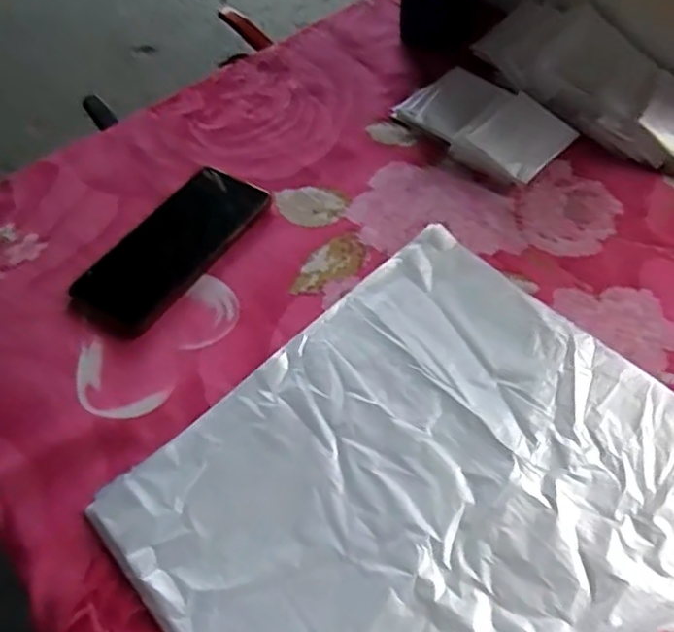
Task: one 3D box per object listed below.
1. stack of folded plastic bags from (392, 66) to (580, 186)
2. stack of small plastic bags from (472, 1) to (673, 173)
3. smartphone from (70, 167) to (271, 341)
[{"bbox_3d":[0.122,-0.169,0.535,0.146,0.030,0.086,37,65,27],"label":"stack of folded plastic bags"},{"bbox_3d":[0.232,-0.212,0.550,0.098,0.057,0.222,-37,60,-21],"label":"stack of small plastic bags"},{"bbox_3d":[-0.127,-0.057,0.482,0.075,0.010,0.164,29,61,23],"label":"smartphone"}]

